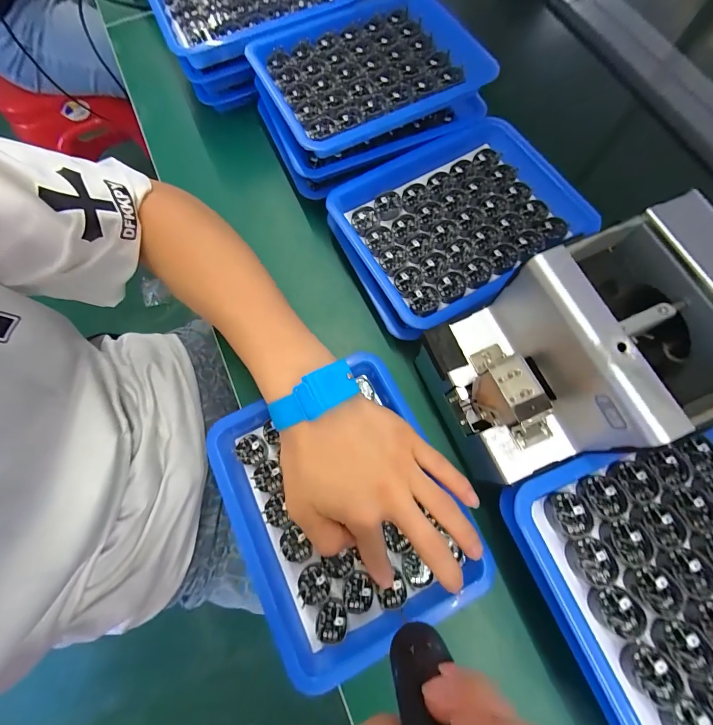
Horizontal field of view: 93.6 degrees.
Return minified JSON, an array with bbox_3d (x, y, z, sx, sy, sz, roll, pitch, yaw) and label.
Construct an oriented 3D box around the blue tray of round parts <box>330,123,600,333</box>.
[{"bbox_3d":[0.104,-0.144,0.325,0.212,0.031,0.178,-29,76,-10],"label":"blue tray of round parts"}]

